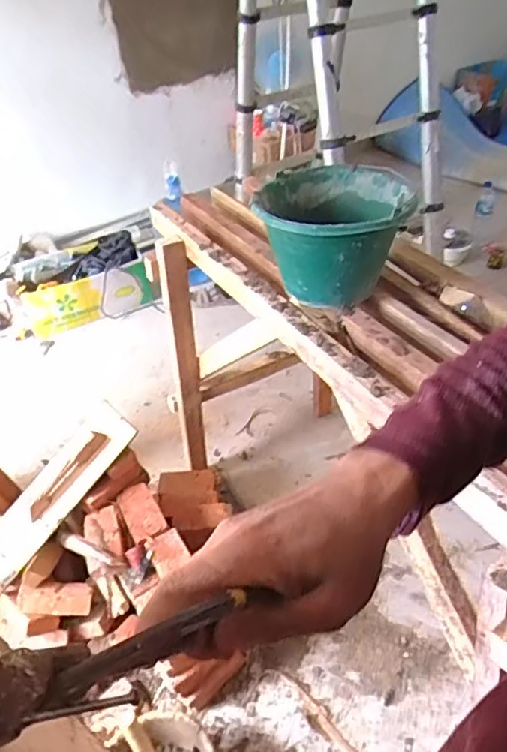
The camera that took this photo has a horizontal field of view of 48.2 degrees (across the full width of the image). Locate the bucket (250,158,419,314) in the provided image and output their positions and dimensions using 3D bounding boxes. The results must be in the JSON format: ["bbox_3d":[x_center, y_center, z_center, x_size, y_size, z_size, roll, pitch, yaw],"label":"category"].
[{"bbox_3d":[0.143,-0.241,1.028,0.245,0.201,0.259,-3,40,3],"label":"bucket"}]

